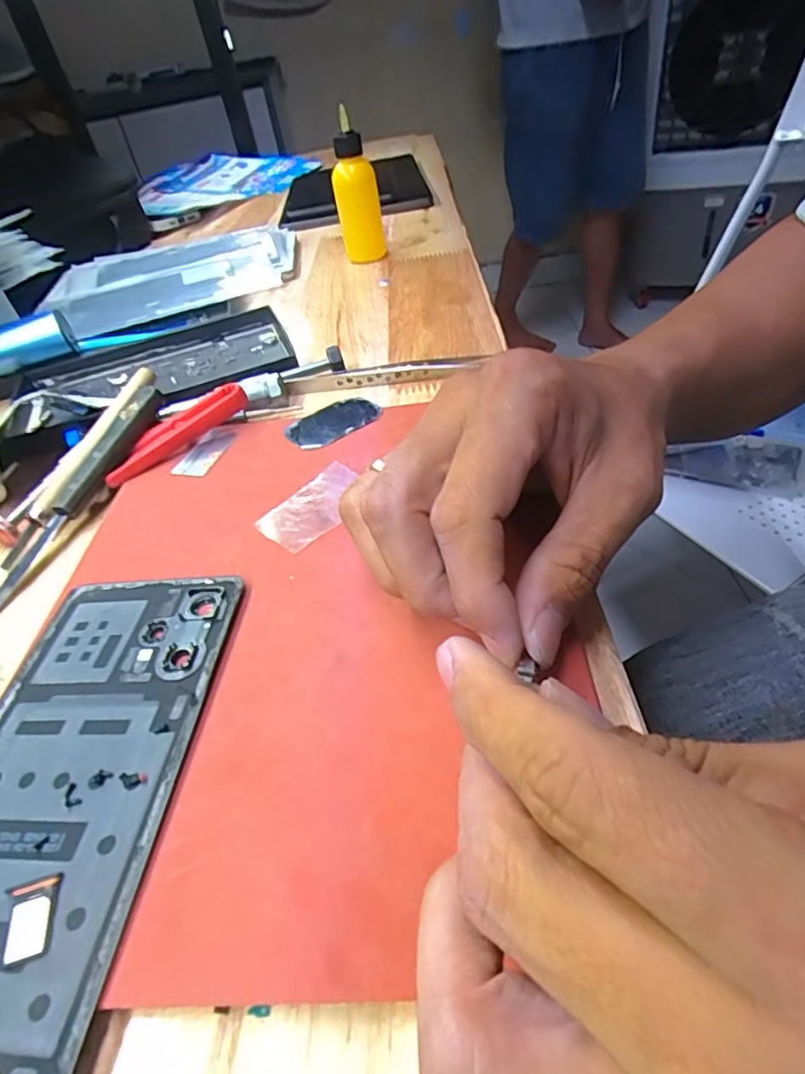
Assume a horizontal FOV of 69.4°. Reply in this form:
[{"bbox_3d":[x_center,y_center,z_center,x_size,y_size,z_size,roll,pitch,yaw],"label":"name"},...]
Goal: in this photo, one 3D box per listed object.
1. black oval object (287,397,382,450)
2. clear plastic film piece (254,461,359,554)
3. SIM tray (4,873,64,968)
[{"bbox_3d":[-0.034,-0.062,0.305,0.056,0.004,0.032,-33,47,-22],"label":"black oval object"},{"bbox_3d":[-0.038,-0.014,0.252,0.049,0.004,0.033,-38,48,-26],"label":"clear plastic film piece"},{"bbox_3d":[-0.092,0.093,0.142,0.013,0.004,0.017,-15,43,-8],"label":"SIM tray"}]

